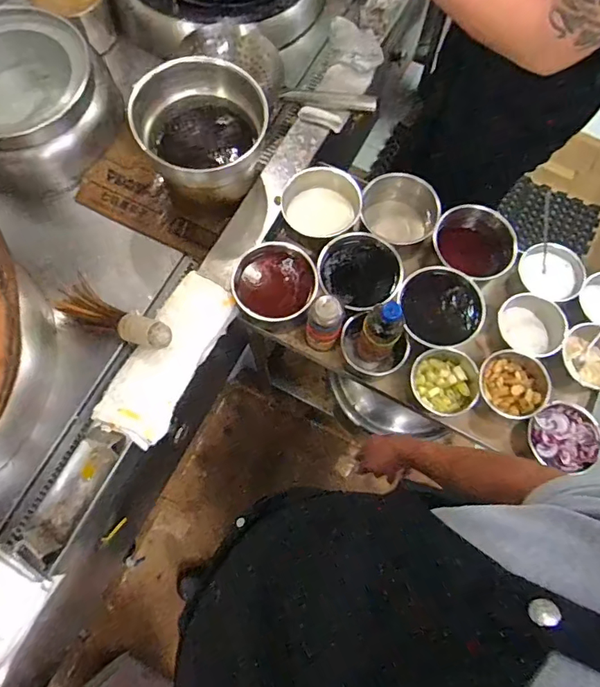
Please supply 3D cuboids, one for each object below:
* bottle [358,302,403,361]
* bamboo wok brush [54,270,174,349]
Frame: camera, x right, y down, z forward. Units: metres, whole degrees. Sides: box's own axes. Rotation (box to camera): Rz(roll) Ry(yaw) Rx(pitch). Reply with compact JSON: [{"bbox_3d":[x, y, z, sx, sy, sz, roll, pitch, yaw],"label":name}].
[{"bbox_3d":[0.142,-0.017,0.851,0.063,0.198,0.053,31,73,9],"label":"bottle"},{"bbox_3d":[-0.359,-0.053,0.908,0.283,0.076,0.078,18,68,38],"label":"bamboo wok brush"}]

